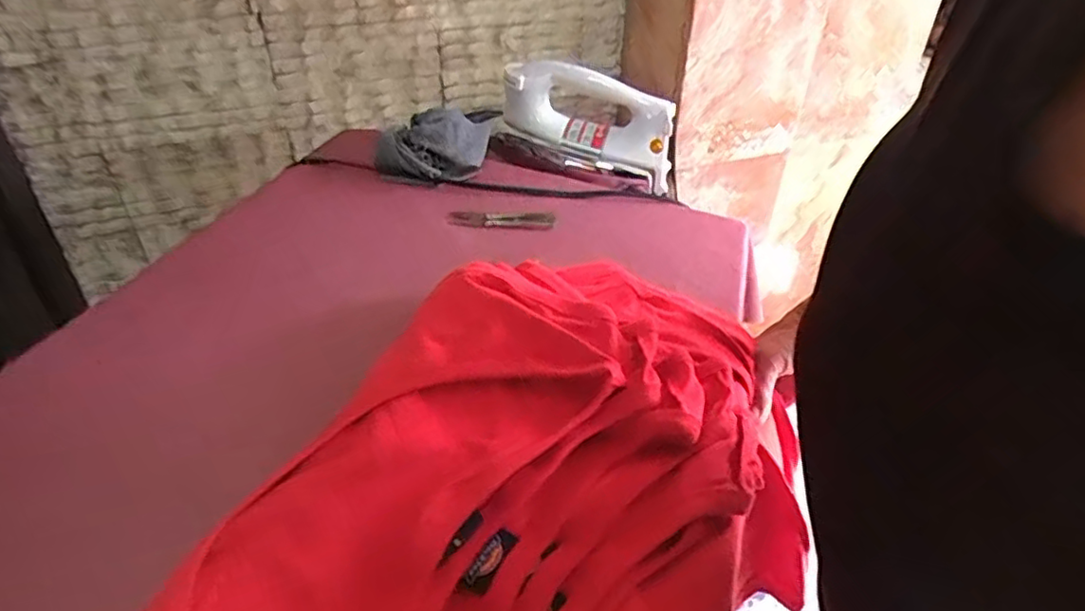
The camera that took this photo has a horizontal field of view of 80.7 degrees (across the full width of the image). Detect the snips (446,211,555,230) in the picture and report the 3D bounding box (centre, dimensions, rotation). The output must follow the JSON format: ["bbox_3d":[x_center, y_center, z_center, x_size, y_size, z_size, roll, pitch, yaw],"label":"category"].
[{"bbox_3d":[-0.040,-0.083,0.619,0.102,0.014,0.021,-4,36,-5],"label":"snips"}]

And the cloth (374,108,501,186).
[{"bbox_3d":[-0.109,-0.165,0.659,0.124,0.049,0.071,-10,37,-14],"label":"cloth"}]

